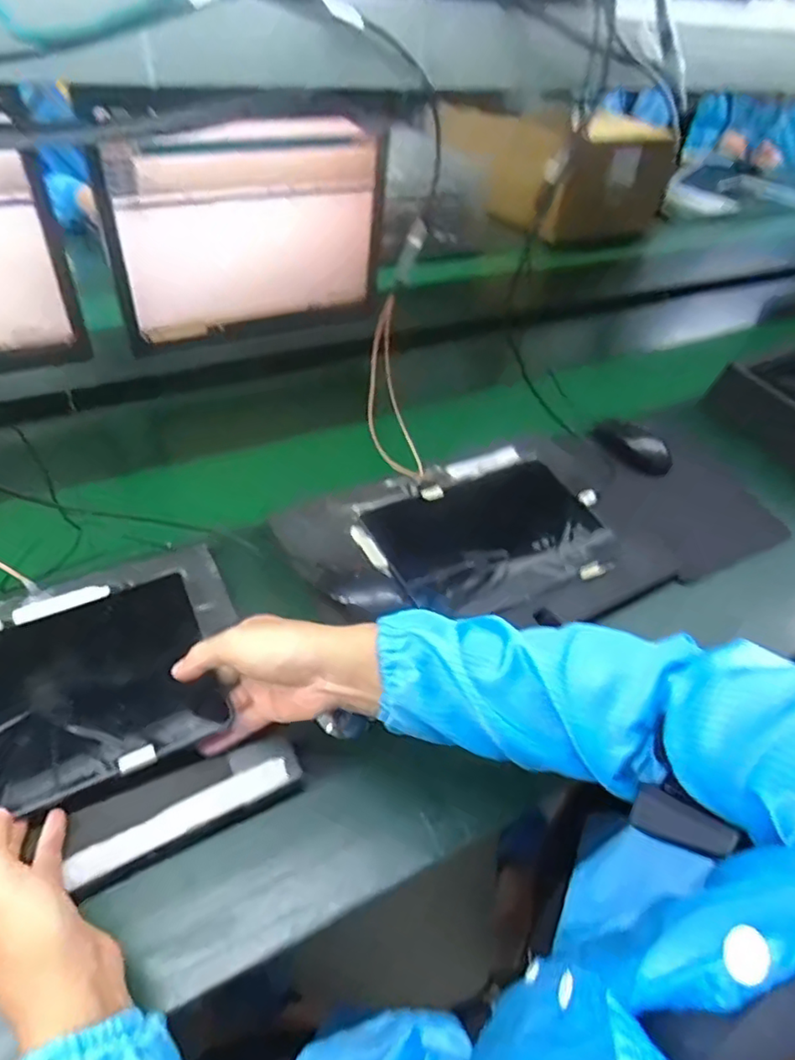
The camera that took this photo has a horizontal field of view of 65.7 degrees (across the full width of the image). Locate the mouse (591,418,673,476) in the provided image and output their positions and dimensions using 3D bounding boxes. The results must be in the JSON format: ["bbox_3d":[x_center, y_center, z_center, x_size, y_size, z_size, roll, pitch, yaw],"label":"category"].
[{"bbox_3d":[0.321,-0.116,0.837,0.107,0.027,0.063,31,50,21],"label":"mouse"}]

